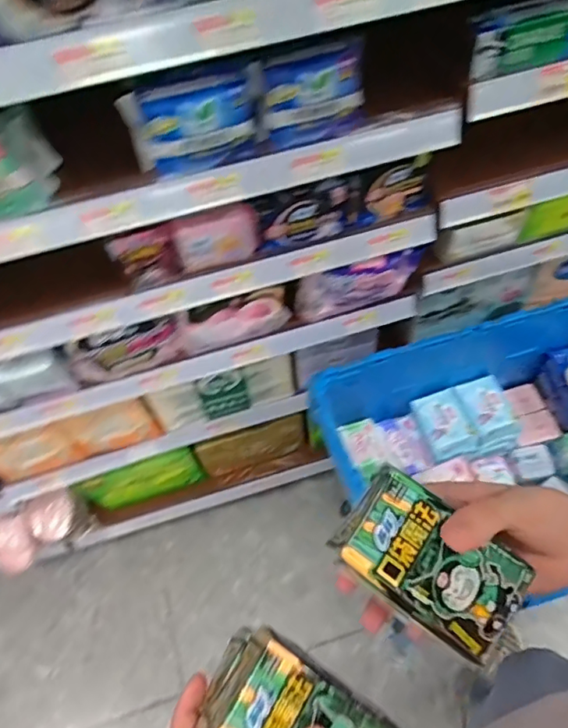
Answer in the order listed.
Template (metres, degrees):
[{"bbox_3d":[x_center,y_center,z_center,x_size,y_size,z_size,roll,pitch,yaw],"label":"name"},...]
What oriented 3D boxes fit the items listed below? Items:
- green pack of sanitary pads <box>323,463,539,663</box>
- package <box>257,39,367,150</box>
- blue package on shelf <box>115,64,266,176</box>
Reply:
[{"bbox_3d":[0.086,0.121,0.328,0.106,0.034,0.066,36,74,6],"label":"green pack of sanitary pads"},{"bbox_3d":[0.032,-0.299,0.600,0.121,0.093,0.039,-14,60,-4],"label":"package"},{"bbox_3d":[-0.096,-0.266,0.591,0.152,0.096,0.043,-16,60,-5],"label":"blue package on shelf"}]

